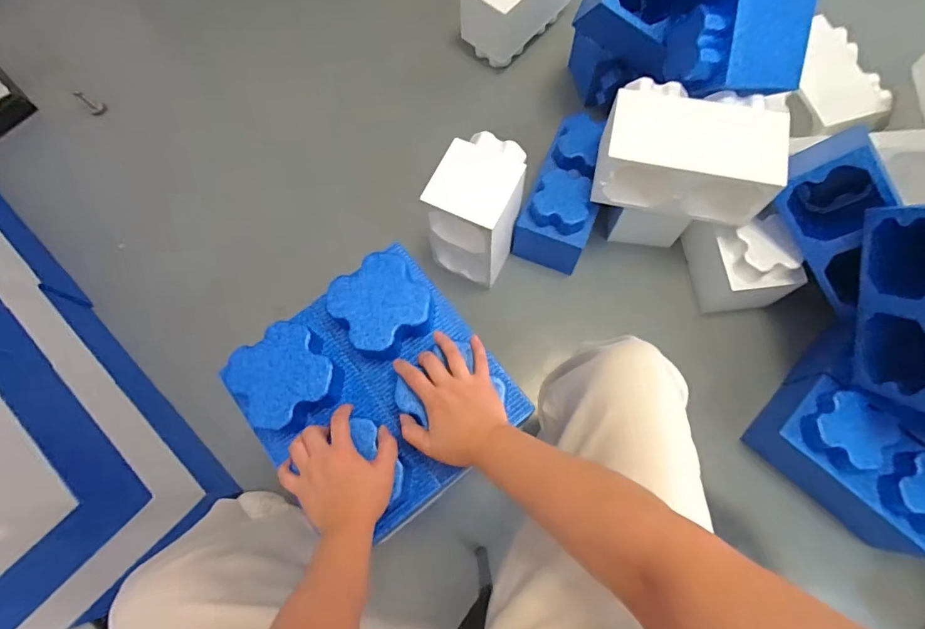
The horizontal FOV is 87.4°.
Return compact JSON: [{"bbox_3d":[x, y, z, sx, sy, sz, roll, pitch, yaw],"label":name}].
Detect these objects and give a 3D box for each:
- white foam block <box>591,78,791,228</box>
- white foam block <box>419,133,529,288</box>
[{"bbox_3d":[0.423,-0.310,0.921,0.303,0.143,0.185,13,73,7],"label":"white foam block"},{"bbox_3d":[0.036,-0.220,1.058,0.155,0.301,0.199,24,74,10],"label":"white foam block"}]

